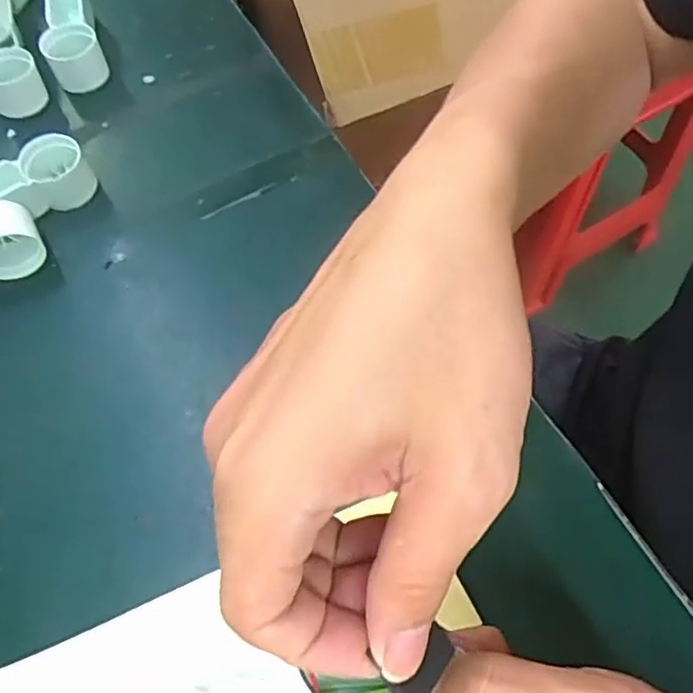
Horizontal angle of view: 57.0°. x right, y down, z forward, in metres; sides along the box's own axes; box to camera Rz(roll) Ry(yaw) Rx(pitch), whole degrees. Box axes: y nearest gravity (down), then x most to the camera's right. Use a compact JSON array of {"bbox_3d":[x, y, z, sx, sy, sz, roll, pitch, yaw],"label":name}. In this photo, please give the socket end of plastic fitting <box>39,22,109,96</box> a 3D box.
[{"bbox_3d":[-0.203,-0.216,0.480,0.040,0.033,0.040,0,64,0],"label":"socket end of plastic fitting"}]

